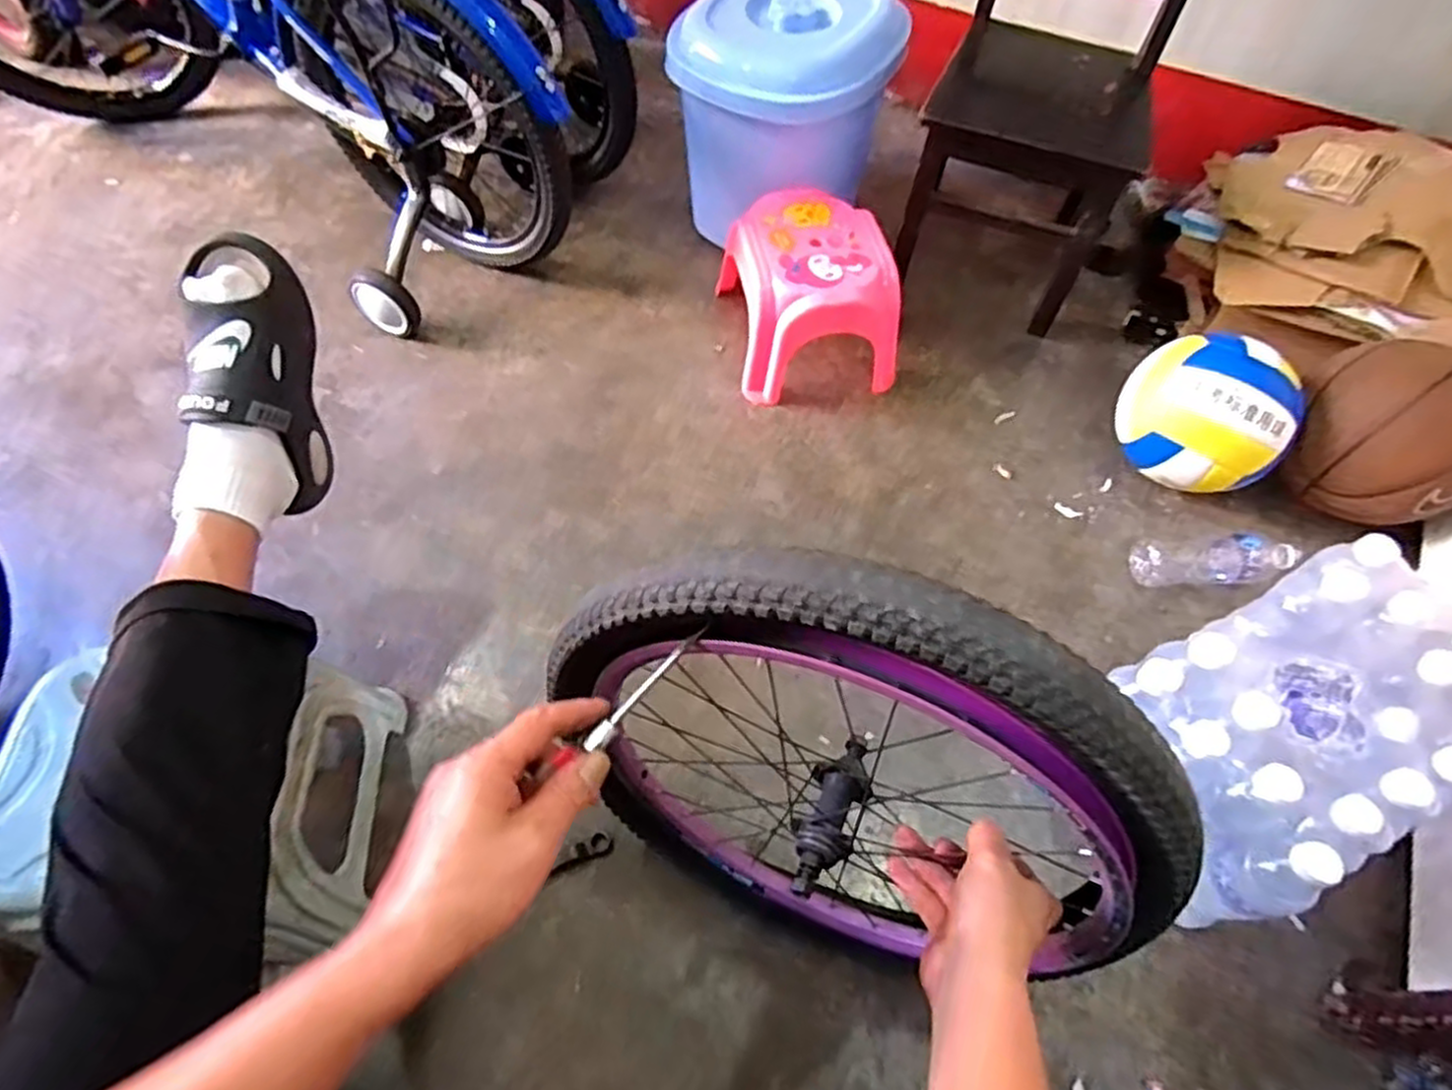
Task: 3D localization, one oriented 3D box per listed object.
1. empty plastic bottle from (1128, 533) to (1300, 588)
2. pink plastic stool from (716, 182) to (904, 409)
[{"bbox_3d":[0.635,0.021,0.995,0.213,0.056,0.064,-3,59,-3],"label":"empty plastic bottle"},{"bbox_3d":[0.121,-0.376,1.142,0.218,0.168,0.271,-7,60,-8],"label":"pink plastic stool"}]

